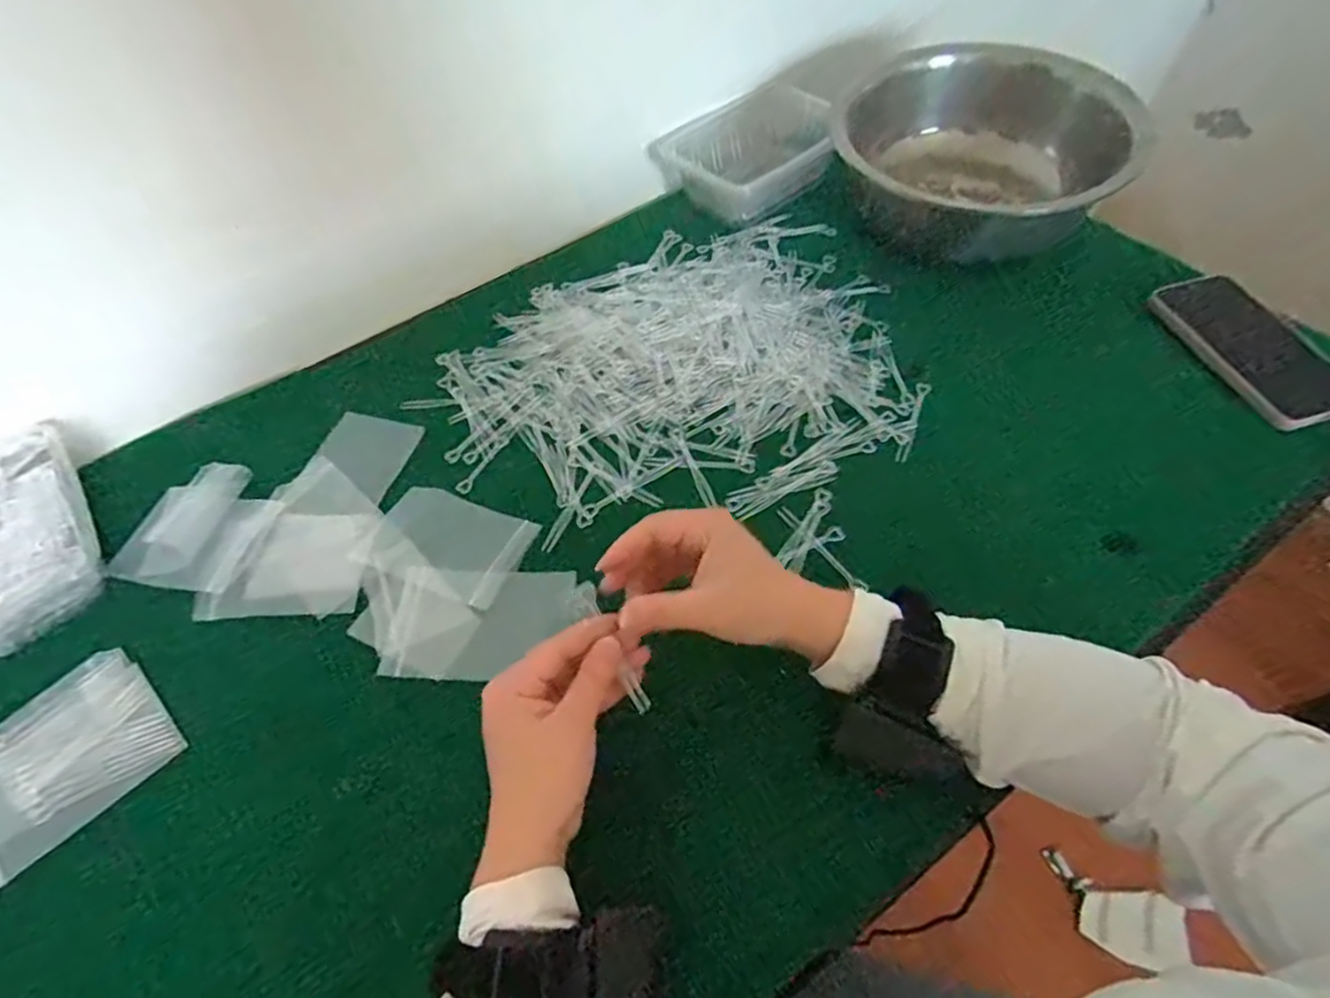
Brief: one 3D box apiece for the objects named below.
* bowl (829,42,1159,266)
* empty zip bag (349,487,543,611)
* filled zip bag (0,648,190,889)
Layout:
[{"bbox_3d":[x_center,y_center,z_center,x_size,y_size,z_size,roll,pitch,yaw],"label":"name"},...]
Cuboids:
[{"bbox_3d":[0.302,-0.327,0.643,0.237,0.110,0.237,-2,58,3],"label":"bowl"},{"bbox_3d":[-0.161,0.031,0.493,0.115,0.015,0.076,18,61,15],"label":"empty zip bag"},{"bbox_3d":[-0.387,0.162,0.420,0.110,0.012,0.119,37,67,24],"label":"filled zip bag"}]

